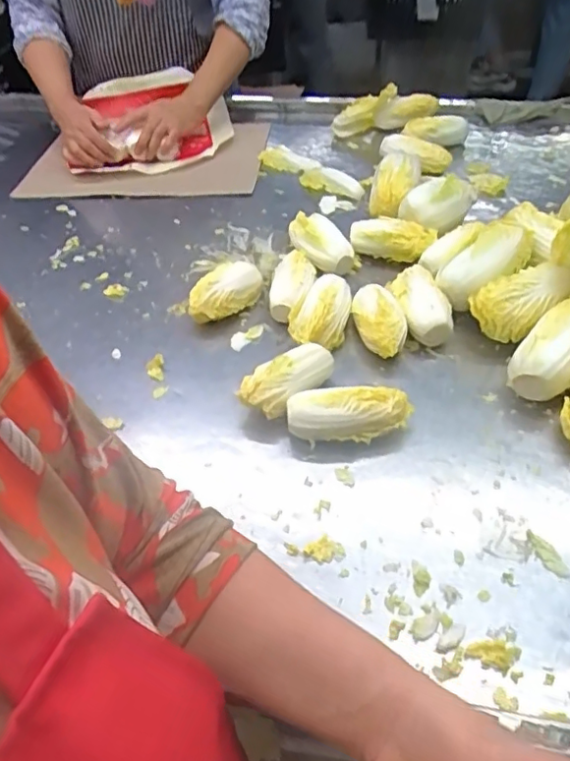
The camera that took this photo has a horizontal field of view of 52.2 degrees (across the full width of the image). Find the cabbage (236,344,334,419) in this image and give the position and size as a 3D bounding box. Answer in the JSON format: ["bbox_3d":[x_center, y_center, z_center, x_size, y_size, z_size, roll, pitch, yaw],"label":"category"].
[{"bbox_3d":[0.006,0.002,0.625,0.114,0.045,0.056,-29,50,-22],"label":"cabbage"}]

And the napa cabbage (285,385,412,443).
[{"bbox_3d":[0.065,0.035,0.589,0.125,0.049,0.053,-3,46,2],"label":"napa cabbage"}]

